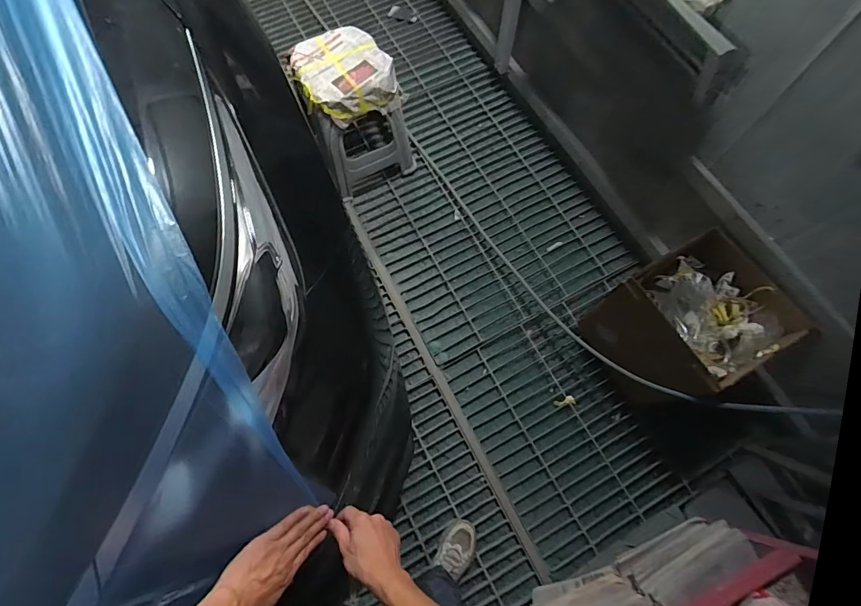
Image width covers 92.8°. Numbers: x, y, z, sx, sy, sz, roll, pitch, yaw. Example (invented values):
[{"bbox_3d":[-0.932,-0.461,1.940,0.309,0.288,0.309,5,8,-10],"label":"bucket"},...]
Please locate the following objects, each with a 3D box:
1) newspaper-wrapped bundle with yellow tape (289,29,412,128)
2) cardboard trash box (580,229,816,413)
[{"bbox_3d":[-0.289,-0.759,1.385,0.299,0.124,0.300,-32,73,-9],"label":"newspaper-wrapped bundle with yellow tape"},{"bbox_3d":[0.779,0.074,1.314,0.370,0.472,0.374,-30,73,-9],"label":"cardboard trash box"}]

